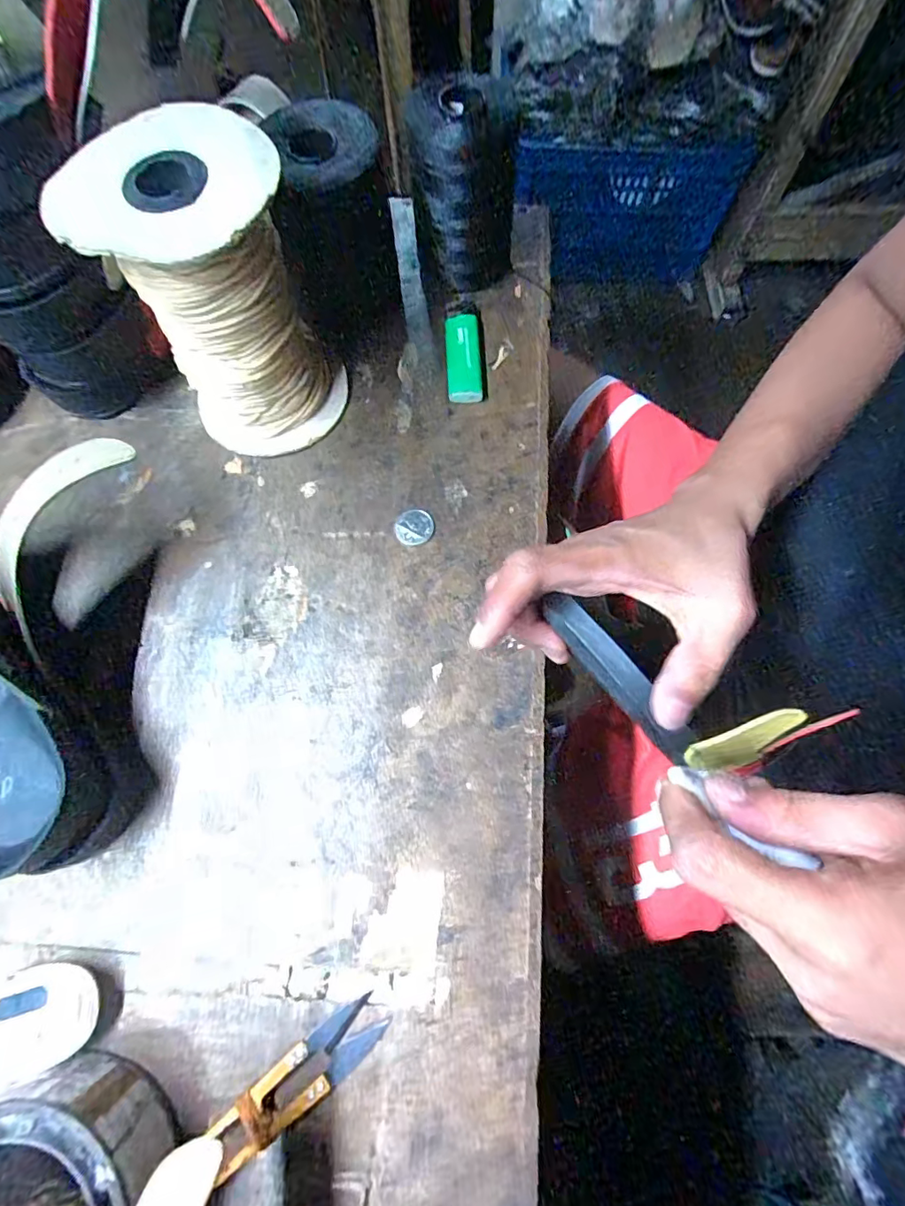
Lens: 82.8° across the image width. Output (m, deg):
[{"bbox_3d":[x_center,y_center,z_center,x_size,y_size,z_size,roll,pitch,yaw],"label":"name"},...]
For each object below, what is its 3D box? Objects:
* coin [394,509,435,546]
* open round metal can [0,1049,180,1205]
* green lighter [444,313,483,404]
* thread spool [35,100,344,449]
[{"bbox_3d":[-0.024,-0.049,0.327,0.024,0.004,0.023,-14,71,-4],"label":"coin"},{"bbox_3d":[-0.175,0.253,0.208,0.098,0.045,0.099,0,71,1],"label":"open round metal can"},{"bbox_3d":[0.008,-0.174,0.365,0.024,0.014,0.071,-3,71,0],"label":"green lighter"},{"bbox_3d":[-0.128,-0.166,0.293,0.096,0.145,0.088,0,71,1],"label":"thread spool"}]

